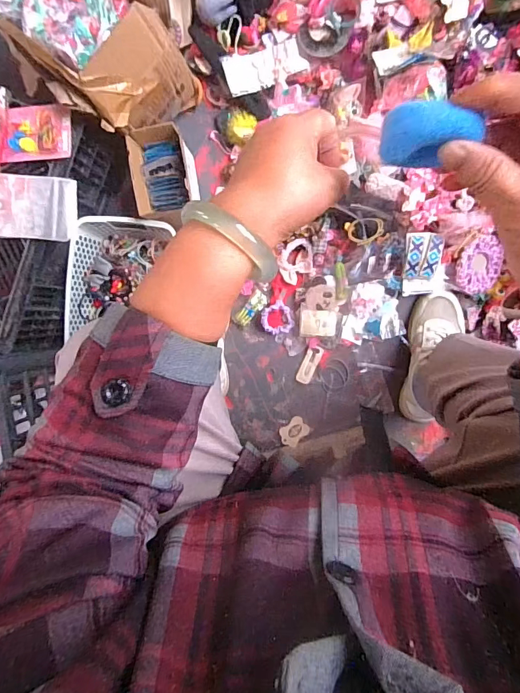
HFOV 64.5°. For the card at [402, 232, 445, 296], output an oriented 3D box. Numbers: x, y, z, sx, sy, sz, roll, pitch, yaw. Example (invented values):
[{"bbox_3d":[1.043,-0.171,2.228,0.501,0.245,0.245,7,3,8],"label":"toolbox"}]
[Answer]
[{"bbox_3d":[0.281,-0.141,0.714,0.062,0.020,0.105,-2,114,1],"label":"card"}]

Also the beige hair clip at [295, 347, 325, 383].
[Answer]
[{"bbox_3d":[0.095,0.035,0.789,0.031,0.012,0.075,24,96,3],"label":"beige hair clip"}]

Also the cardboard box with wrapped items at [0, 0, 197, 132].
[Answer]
[{"bbox_3d":[-0.288,-0.495,0.629,0.334,0.201,0.212,40,97,1],"label":"cardboard box with wrapped items"}]

